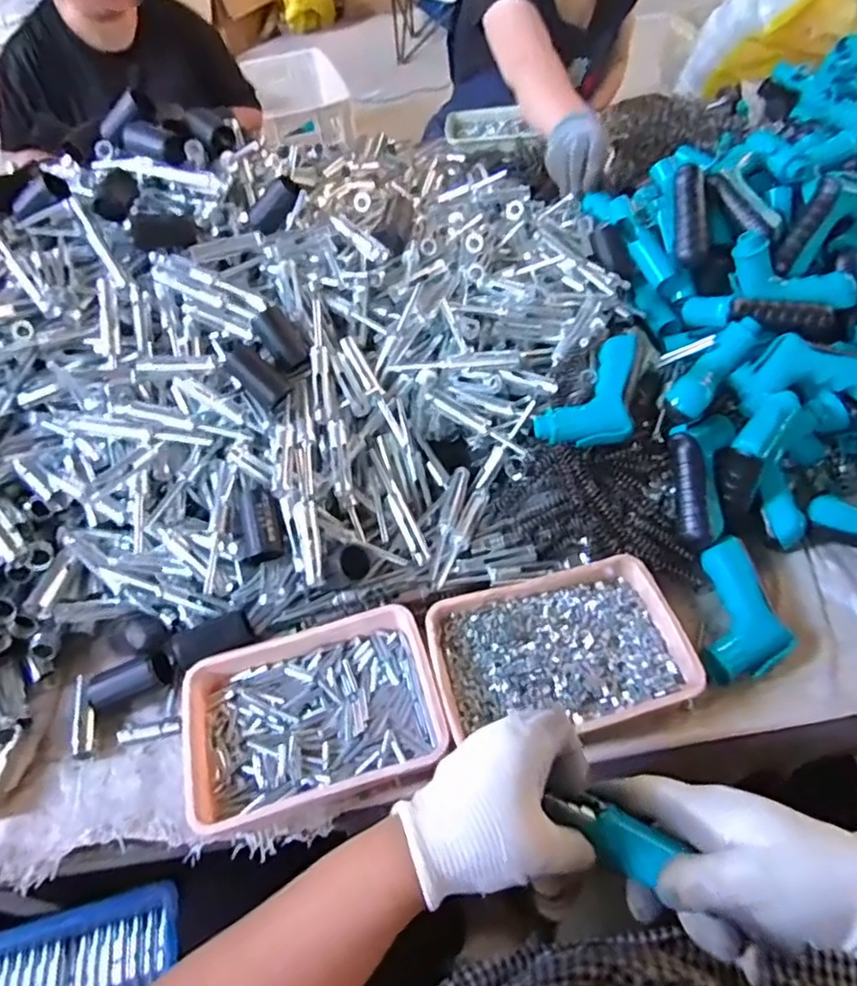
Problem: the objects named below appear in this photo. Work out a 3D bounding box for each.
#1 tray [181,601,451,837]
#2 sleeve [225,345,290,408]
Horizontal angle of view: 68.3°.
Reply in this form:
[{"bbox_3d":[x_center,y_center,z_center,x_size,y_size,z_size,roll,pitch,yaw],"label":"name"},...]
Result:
[{"bbox_3d":[-0.092,0.182,0.518,0.200,0.038,0.143,-13,51,-4],"label":"tray"},{"bbox_3d":[-0.162,-0.112,0.601,0.021,0.063,0.022,-38,22,19],"label":"sleeve"}]

